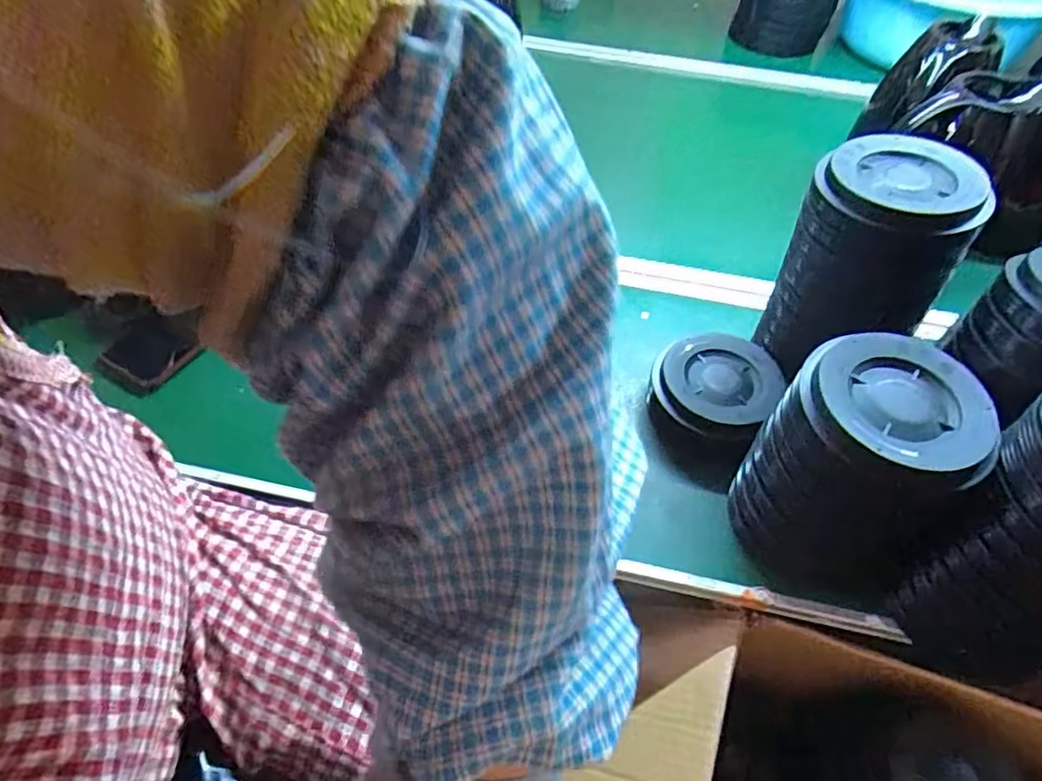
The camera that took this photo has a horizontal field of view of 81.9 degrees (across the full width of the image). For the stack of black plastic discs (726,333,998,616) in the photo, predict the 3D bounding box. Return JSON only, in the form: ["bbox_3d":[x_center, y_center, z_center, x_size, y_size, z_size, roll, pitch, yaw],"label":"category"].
[{"bbox_3d":[0.240,0.061,0.447,0.118,0.163,0.133,2,52,-2],"label":"stack of black plastic discs"}]

